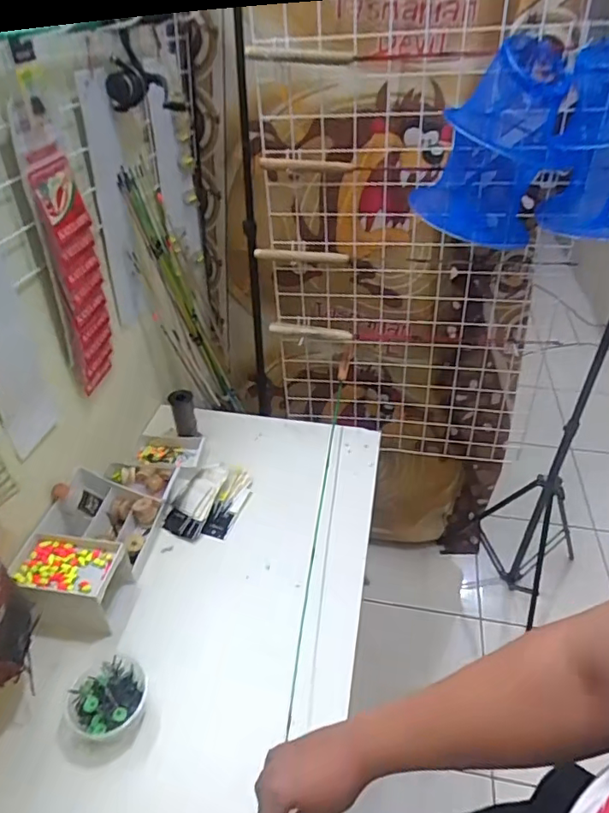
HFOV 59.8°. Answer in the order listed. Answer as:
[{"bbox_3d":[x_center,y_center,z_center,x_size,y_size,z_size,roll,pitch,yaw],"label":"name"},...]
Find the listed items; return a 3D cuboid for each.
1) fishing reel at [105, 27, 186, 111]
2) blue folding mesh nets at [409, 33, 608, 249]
[{"bbox_3d":[-0.261,-0.531,0.841,0.109,0.101,0.105,-11,40,-13],"label":"fishing reel"},{"bbox_3d":[0.411,-0.419,0.887,0.389,0.306,0.200,9,40,11],"label":"blue folding mesh nets"}]

